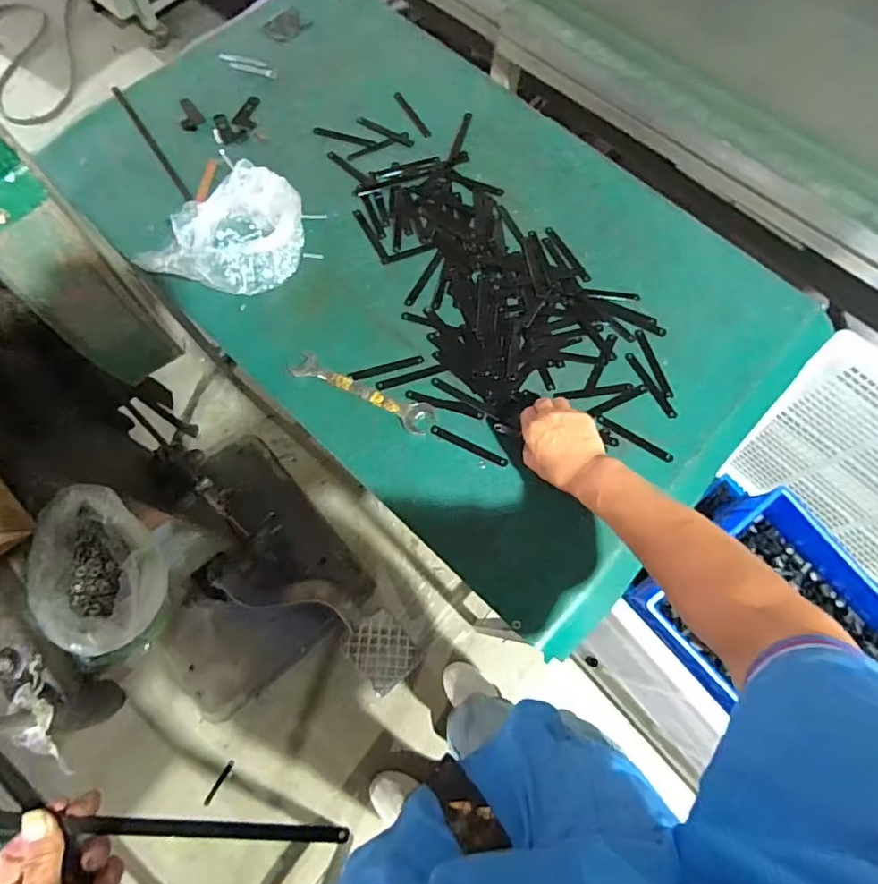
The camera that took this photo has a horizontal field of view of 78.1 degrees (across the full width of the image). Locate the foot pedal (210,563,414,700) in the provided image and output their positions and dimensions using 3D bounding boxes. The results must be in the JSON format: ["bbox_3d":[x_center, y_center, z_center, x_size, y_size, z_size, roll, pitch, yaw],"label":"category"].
[{"bbox_3d":[-0.269,0.389,1.183,0.489,0.067,0.155,27,73,-6],"label":"foot pedal"}]

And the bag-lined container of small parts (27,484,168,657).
[{"bbox_3d":[-0.329,0.122,0.529,0.099,0.073,0.160,-33,75,-11],"label":"bag-lined container of small parts"}]

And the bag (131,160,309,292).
[{"bbox_3d":[-0.276,-0.282,0.718,0.178,0.064,0.178,-1,71,-1],"label":"bag"}]

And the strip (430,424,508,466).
[{"bbox_3d":[0.037,0.004,0.660,0.101,0.004,0.011,26,73,11],"label":"strip"}]

